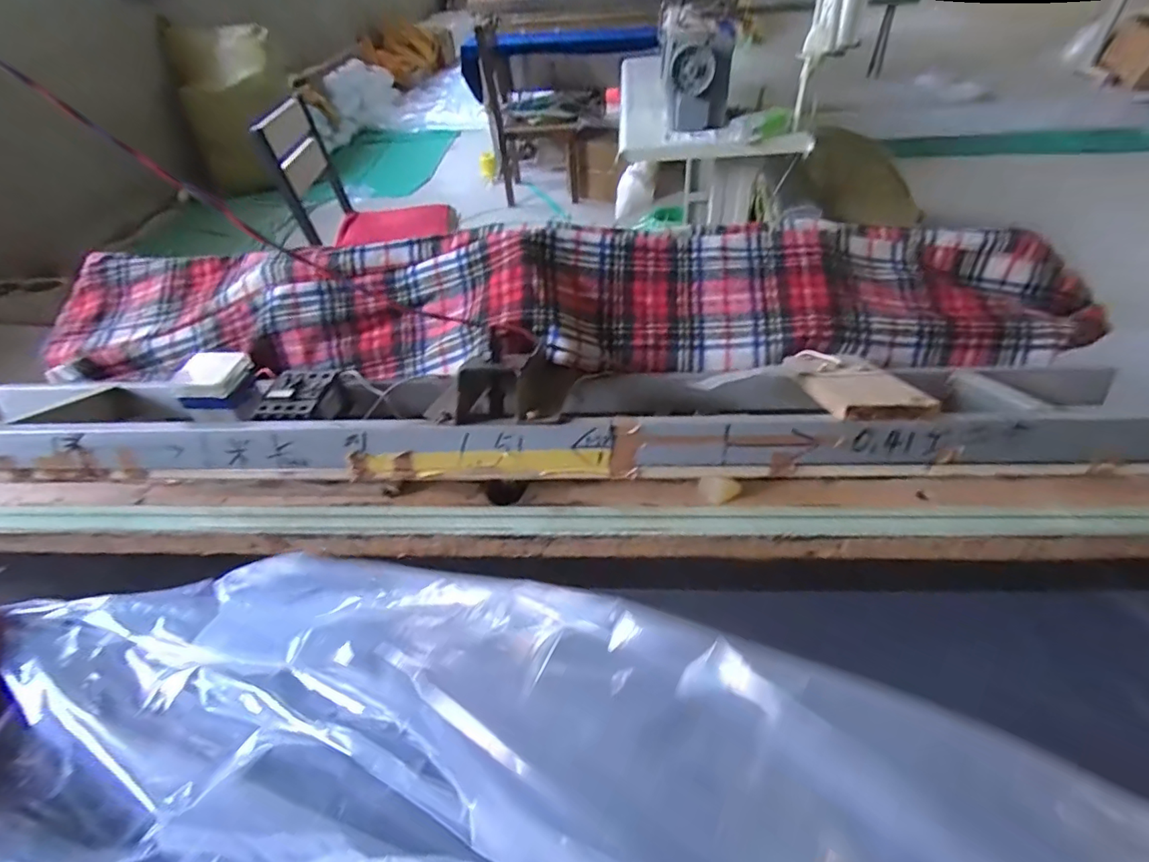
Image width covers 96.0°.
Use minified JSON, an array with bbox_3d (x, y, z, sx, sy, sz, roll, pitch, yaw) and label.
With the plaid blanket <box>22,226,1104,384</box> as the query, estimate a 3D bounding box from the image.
[{"bbox_3d":[-0.022,-0.144,0.613,1.328,0.116,0.199,-2,46,2],"label":"plaid blanket"}]

